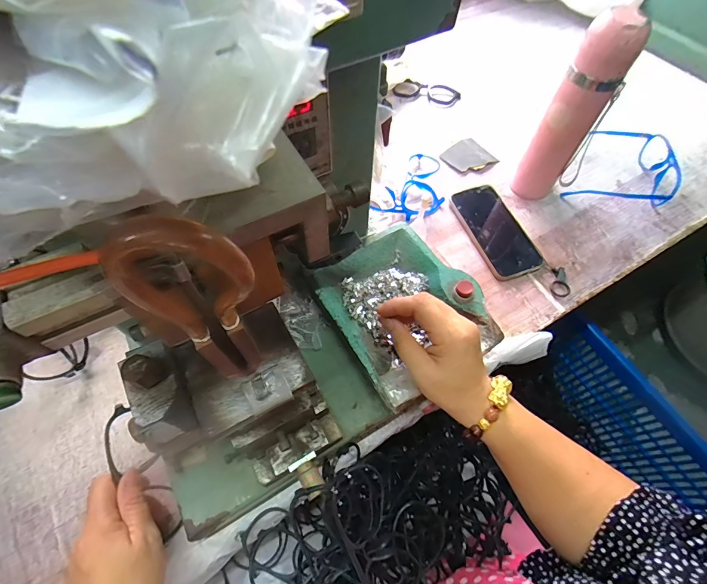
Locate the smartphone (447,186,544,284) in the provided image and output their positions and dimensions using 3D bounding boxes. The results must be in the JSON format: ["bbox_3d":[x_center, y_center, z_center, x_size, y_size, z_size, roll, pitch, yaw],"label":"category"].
[{"bbox_3d":[0.210,-0.091,0.527,0.082,0.012,0.154,-18,64,-10],"label":"smartphone"}]

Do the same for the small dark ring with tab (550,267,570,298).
[{"bbox_3d":[0.288,-0.014,0.497,0.026,0.005,0.047,17,63,8],"label":"small dark ring with tab"}]

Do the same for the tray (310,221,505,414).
[{"bbox_3d":[0.057,0.012,0.405,0.158,0.028,0.183,-29,64,-15],"label":"tray"}]

